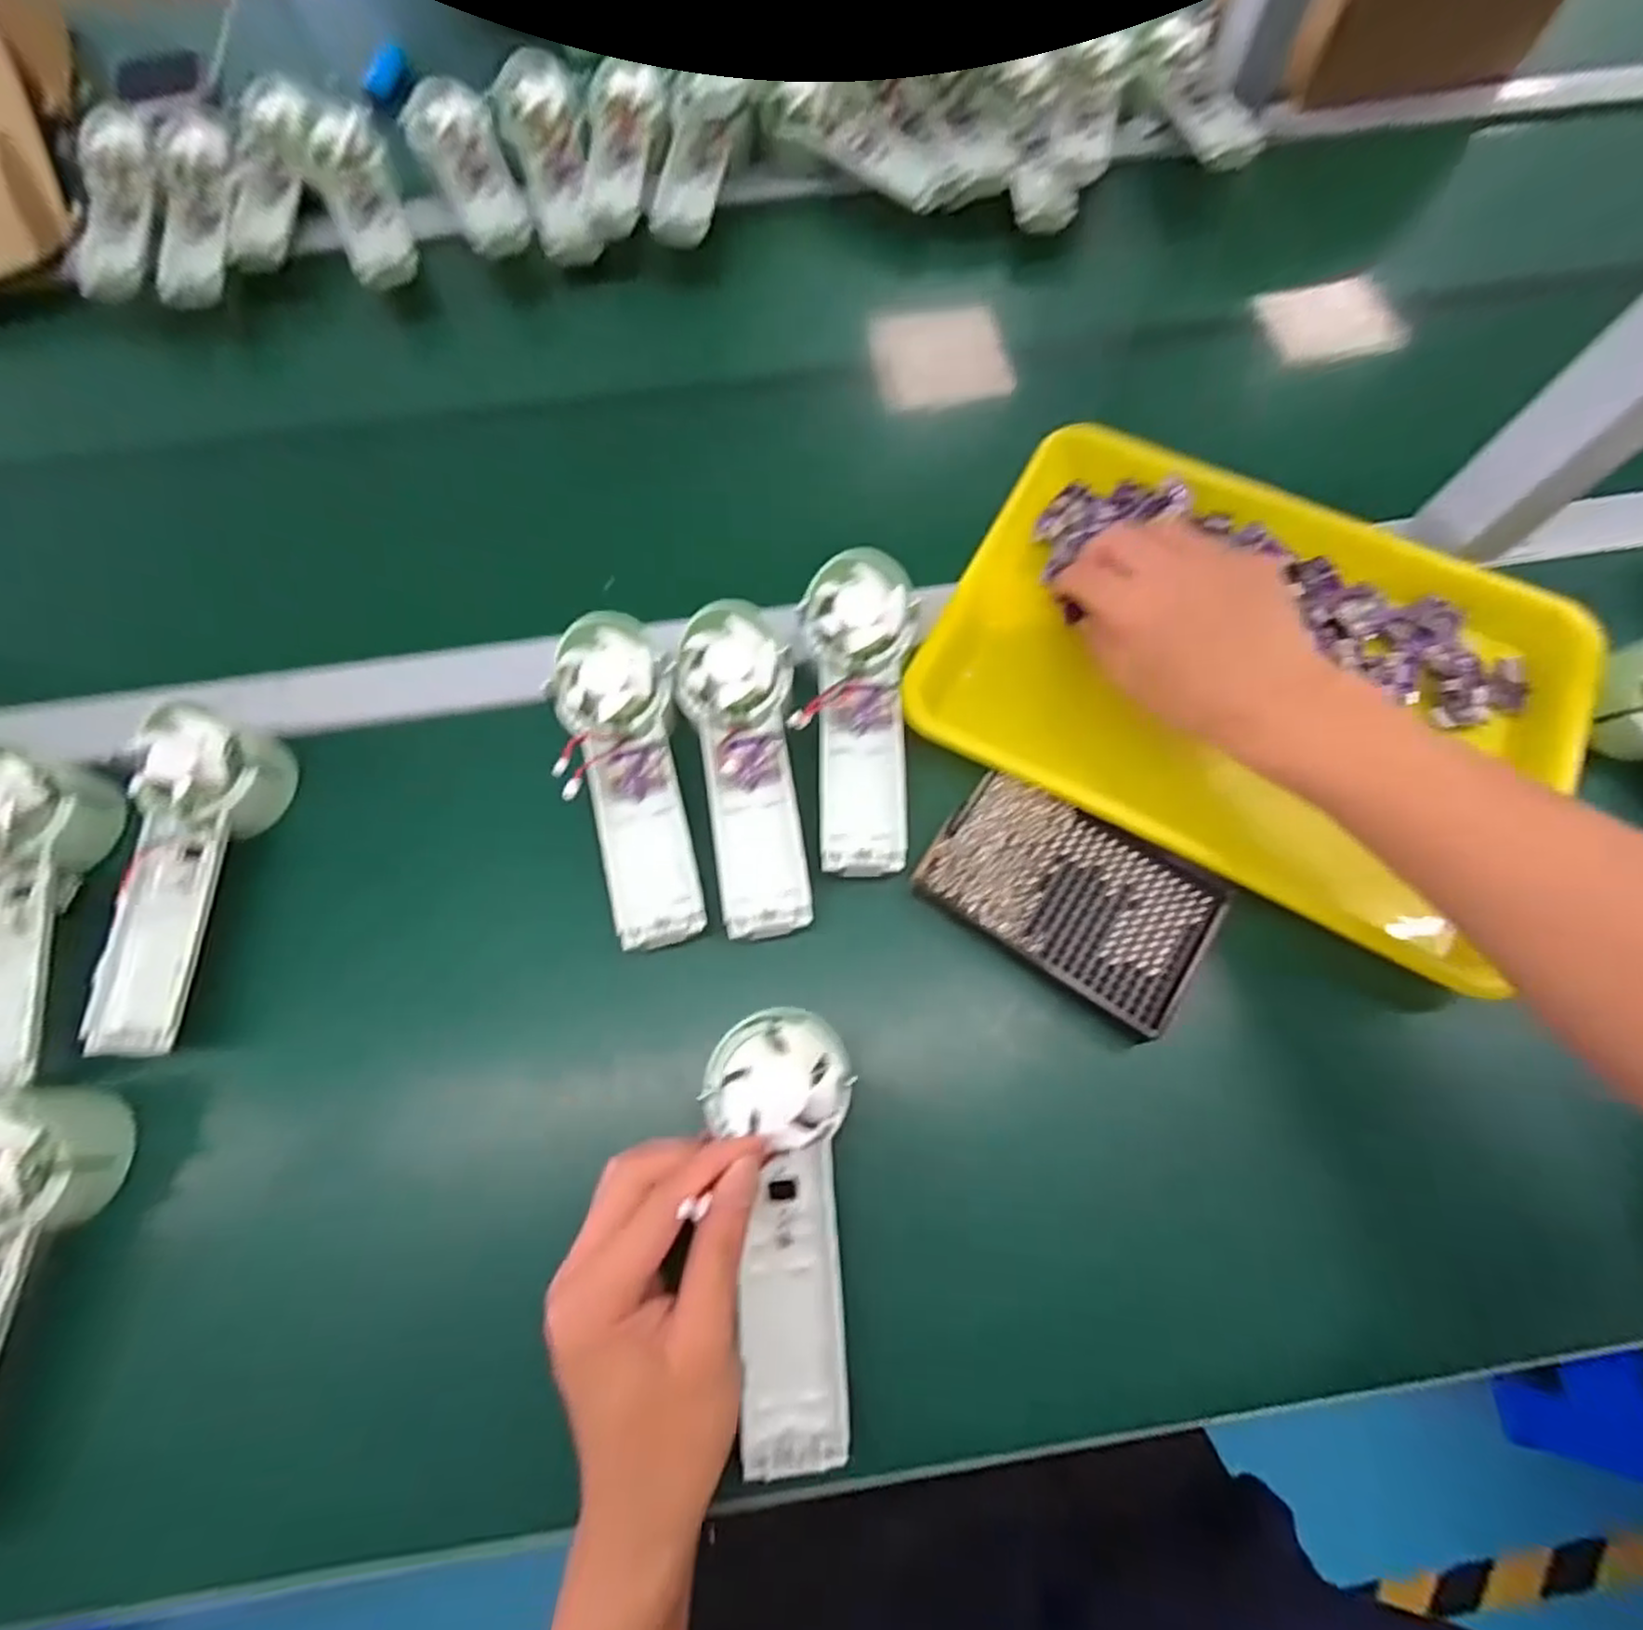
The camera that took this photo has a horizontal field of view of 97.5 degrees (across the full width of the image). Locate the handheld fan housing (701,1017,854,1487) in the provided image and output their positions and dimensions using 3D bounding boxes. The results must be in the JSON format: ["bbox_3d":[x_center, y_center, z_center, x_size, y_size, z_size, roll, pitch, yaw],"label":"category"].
[{"bbox_3d":[-0.016,0.176,0.311,0.060,0.023,0.175,-3,81,-1],"label":"handheld fan housing"}]

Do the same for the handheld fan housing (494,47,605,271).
[{"bbox_3d":[-0.205,-0.504,0.553,0.058,0.047,0.179,-17,70,-6],"label":"handheld fan housing"}]

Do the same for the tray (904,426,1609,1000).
[{"bbox_3d":[0.243,-0.081,0.428,0.333,0.054,0.251,28,72,10],"label":"tray"}]

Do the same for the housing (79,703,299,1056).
[{"bbox_3d":[-0.334,0.034,0.382,0.058,0.063,0.176,1,70,1],"label":"housing"}]

